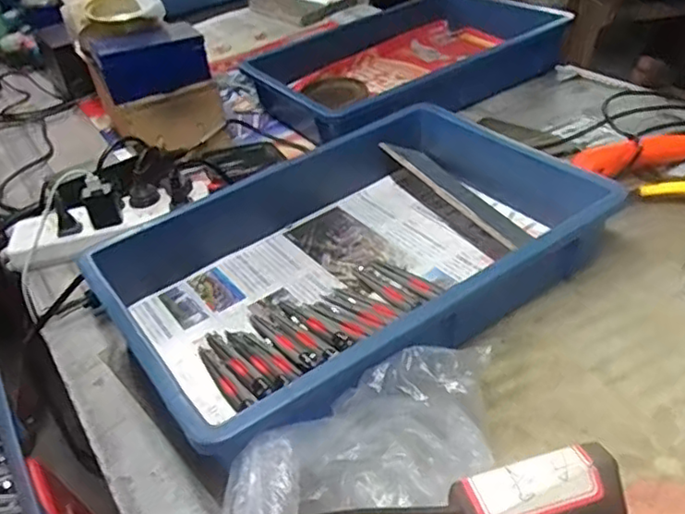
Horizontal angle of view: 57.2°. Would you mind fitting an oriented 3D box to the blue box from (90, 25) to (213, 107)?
[{"bbox_3d":[-0.255,-0.261,0.837,0.139,0.062,0.094,-19,38,-13],"label":"blue box"}]

